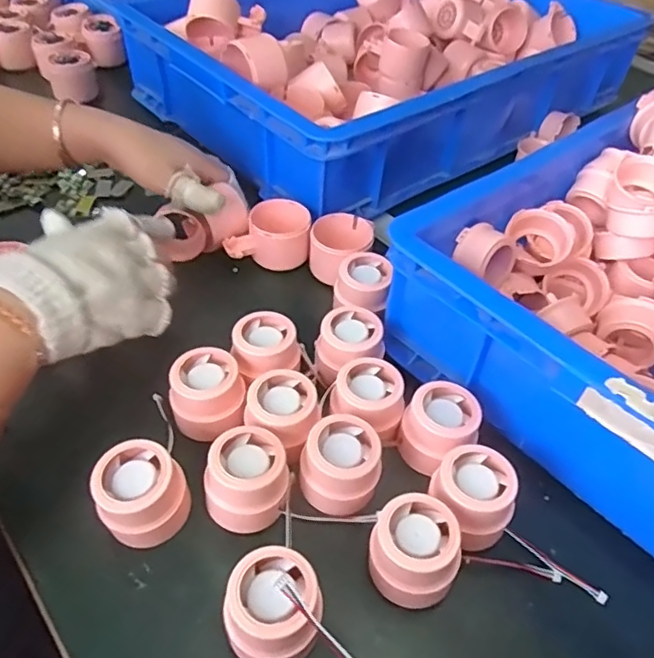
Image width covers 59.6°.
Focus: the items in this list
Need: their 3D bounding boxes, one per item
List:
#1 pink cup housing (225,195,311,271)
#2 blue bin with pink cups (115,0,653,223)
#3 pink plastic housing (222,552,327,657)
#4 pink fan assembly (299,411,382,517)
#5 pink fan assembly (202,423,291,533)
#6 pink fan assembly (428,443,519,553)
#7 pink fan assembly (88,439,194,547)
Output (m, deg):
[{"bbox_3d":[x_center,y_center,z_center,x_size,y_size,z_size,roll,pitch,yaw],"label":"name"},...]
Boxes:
[{"bbox_3d":[-0.057,-0.090,0.565,0.080,0.049,0.065,6,47,1],"label":"pink cup housing"},{"bbox_3d":[0.088,-0.372,0.762,0.592,0.136,0.418,-27,54,-26],"label":"blue bin with pink cups"},{"bbox_3d":[-0.029,0.157,0.314,0.051,0.054,0.049,2,47,-2],"label":"pink plastic housing"},{"bbox_3d":[0.010,0.092,0.384,0.048,0.047,0.049,2,47,-2],"label":"pink fan assembly"},{"bbox_3d":[-0.052,0.097,0.373,0.053,0.045,0.055,2,47,-2],"label":"pink fan assembly"},{"bbox_3d":[0.097,0.111,0.378,0.046,0.048,0.051,-21,52,-22],"label":"pink fan assembly"},{"bbox_3d":[-0.117,0.106,0.360,0.053,0.051,0.057,-35,58,-31],"label":"pink fan assembly"}]

